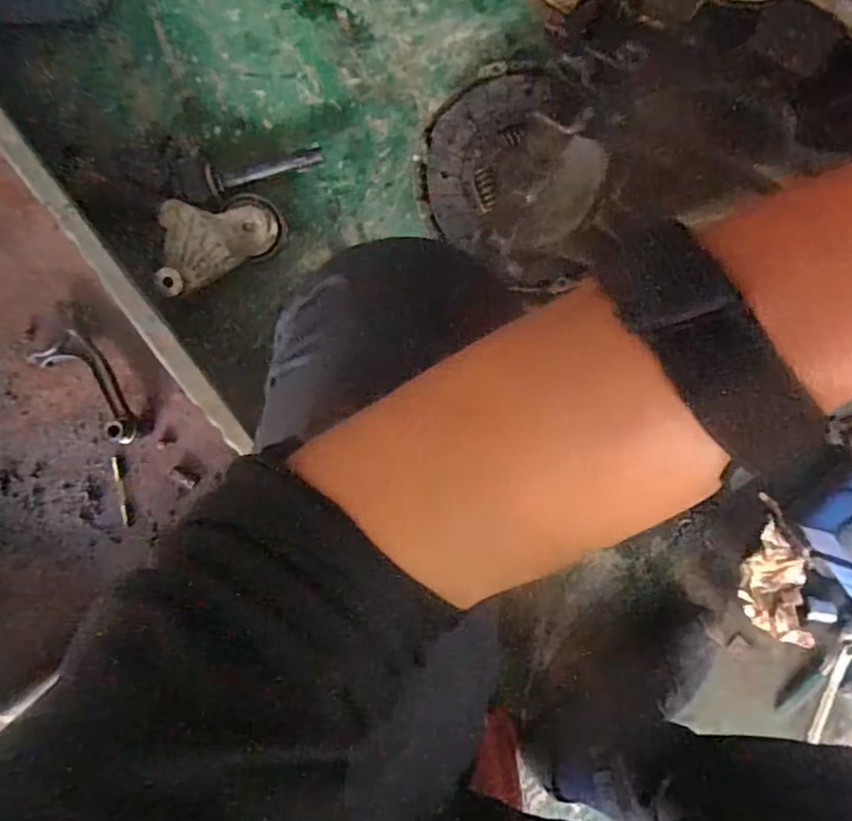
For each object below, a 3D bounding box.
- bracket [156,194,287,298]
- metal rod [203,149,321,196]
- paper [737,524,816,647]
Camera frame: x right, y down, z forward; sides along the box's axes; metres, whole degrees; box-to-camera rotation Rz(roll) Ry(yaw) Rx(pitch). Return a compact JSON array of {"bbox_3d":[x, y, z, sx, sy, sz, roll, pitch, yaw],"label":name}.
[{"bbox_3d":[-0.221,-0.182,0.619,0.142,0.024,0.087,-30,94,-17],"label":"bracket"},{"bbox_3d":[-0.167,-0.253,0.624,0.117,0.026,0.031,-17,90,-4],"label":"metal rod"},{"bbox_3d":[0.384,0.193,0.655,0.068,0.021,0.128,-4,89,-4],"label":"paper"}]

